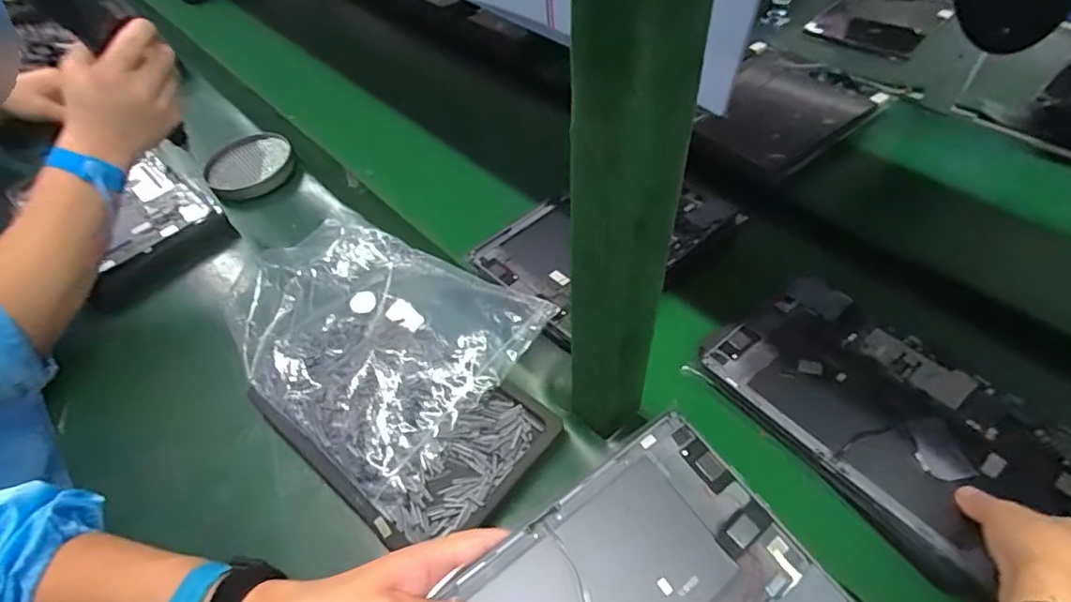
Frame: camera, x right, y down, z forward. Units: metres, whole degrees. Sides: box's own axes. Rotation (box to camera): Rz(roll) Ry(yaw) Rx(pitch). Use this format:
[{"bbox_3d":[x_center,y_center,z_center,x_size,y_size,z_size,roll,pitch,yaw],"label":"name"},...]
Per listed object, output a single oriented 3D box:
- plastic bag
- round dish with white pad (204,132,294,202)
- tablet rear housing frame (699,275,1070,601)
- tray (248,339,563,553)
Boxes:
[{"bbox_3d":[-0.155,0.025,0.524,0.275,0.035,0.210,27,55,24],"label":"plastic bag"},{"bbox_3d":[-0.375,-0.178,0.733,0.108,0.027,0.121,-21,51,-15],"label":"round dish with white pad"},{"bbox_3d":[0.278,0.085,0.454,0.158,0.013,0.245,-30,54,-22],"label":"tablet rear housing frame"},{"bbox_3d":[-0.113,0.089,0.465,0.222,0.029,0.151,33,58,27],"label":"tray"}]

